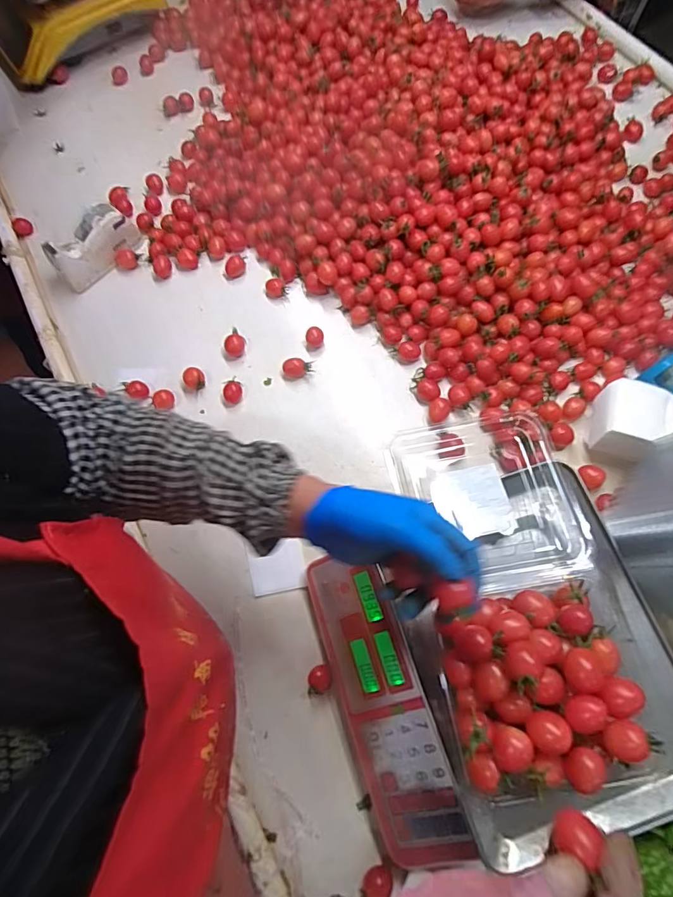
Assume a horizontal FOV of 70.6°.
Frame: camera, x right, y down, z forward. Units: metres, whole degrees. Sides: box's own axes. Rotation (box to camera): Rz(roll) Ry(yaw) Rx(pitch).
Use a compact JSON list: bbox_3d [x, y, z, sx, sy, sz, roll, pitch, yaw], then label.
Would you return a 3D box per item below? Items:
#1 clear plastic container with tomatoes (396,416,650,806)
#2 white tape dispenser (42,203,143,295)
[{"bbox_3d":[0.170,0.125,0.465,0.178,0.065,0.341,-2,58,1],"label":"clear plastic container with tomatoes"},{"bbox_3d":[-0.379,-0.320,0.745,0.052,0.076,0.140,38,74,14],"label":"white tape dispenser"}]

